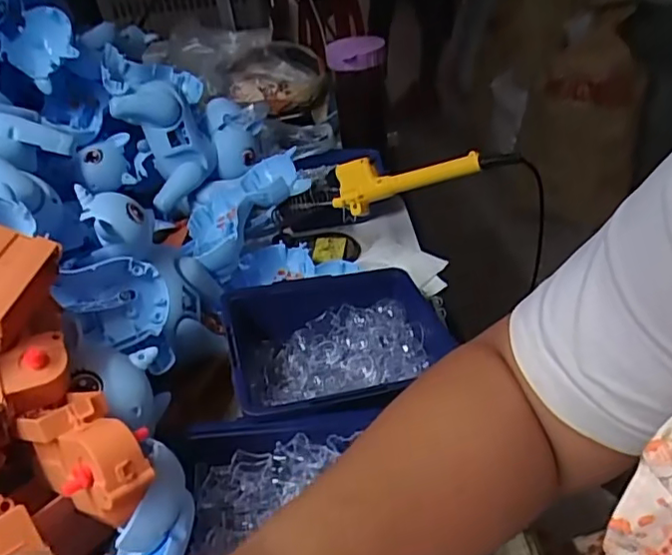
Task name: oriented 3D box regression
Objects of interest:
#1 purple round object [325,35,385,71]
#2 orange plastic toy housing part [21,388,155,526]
[{"bbox_3d":[0.023,-0.263,0.691,0.057,0.031,0.060,-4,36,3],"label":"purple round object"},{"bbox_3d":[-0.114,0.086,0.277,0.059,0.037,0.038,27,48,37],"label":"orange plastic toy housing part"}]

